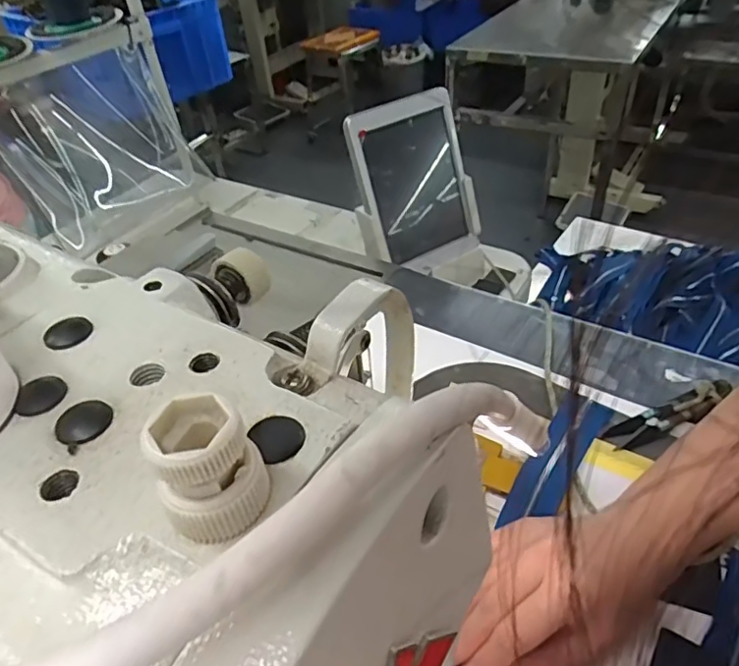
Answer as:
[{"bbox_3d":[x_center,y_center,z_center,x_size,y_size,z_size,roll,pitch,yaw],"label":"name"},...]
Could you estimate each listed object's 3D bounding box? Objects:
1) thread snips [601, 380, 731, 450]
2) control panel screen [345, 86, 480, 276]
[{"bbox_3d":[0.231,0.061,0.441,0.107,0.012,0.024,-17,43,-12],"label":"thread snips"},{"bbox_3d":[0.063,-0.180,0.723,0.154,0.220,0.022,-27,27,-21],"label":"control panel screen"}]

